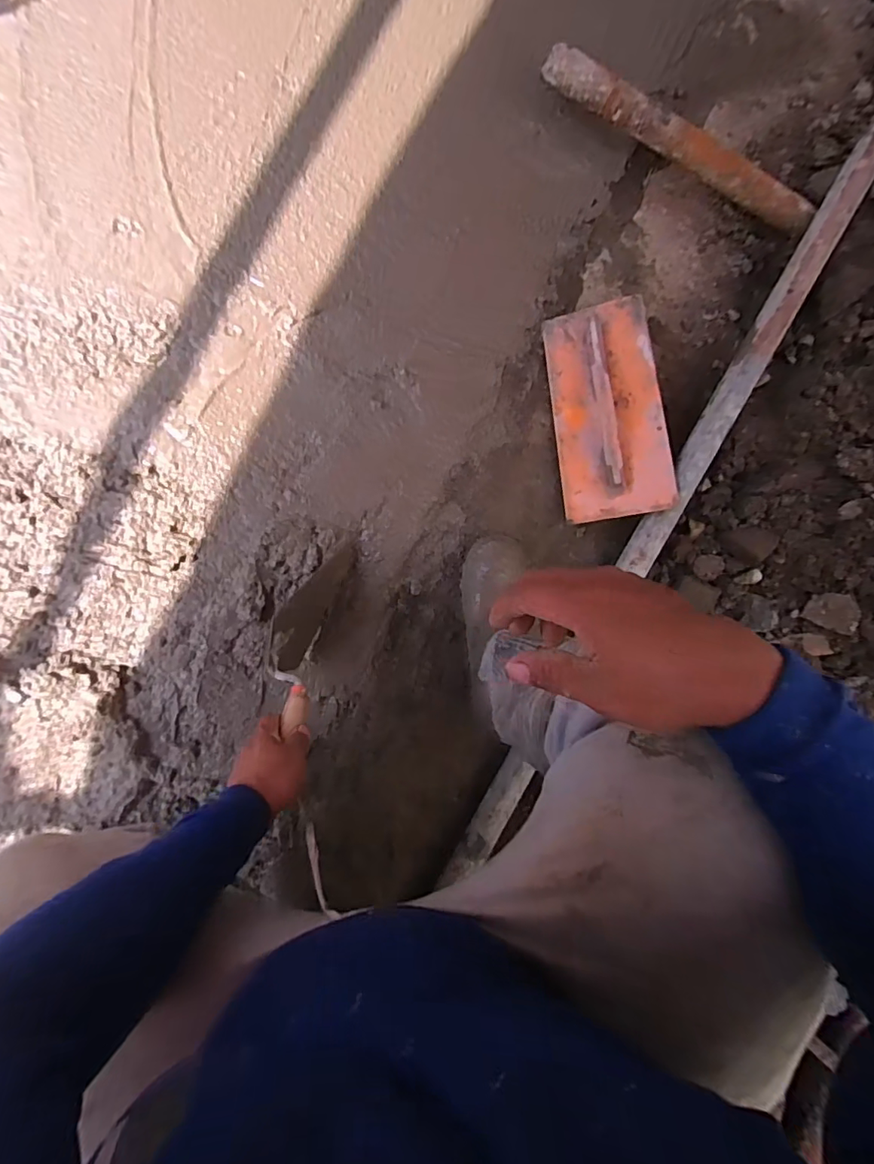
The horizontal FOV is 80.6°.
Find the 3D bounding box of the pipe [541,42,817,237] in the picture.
[{"bbox_3d":[0.382,-0.684,0.799,0.478,0.045,0.048,24,86,-10],"label":"pipe"}]

